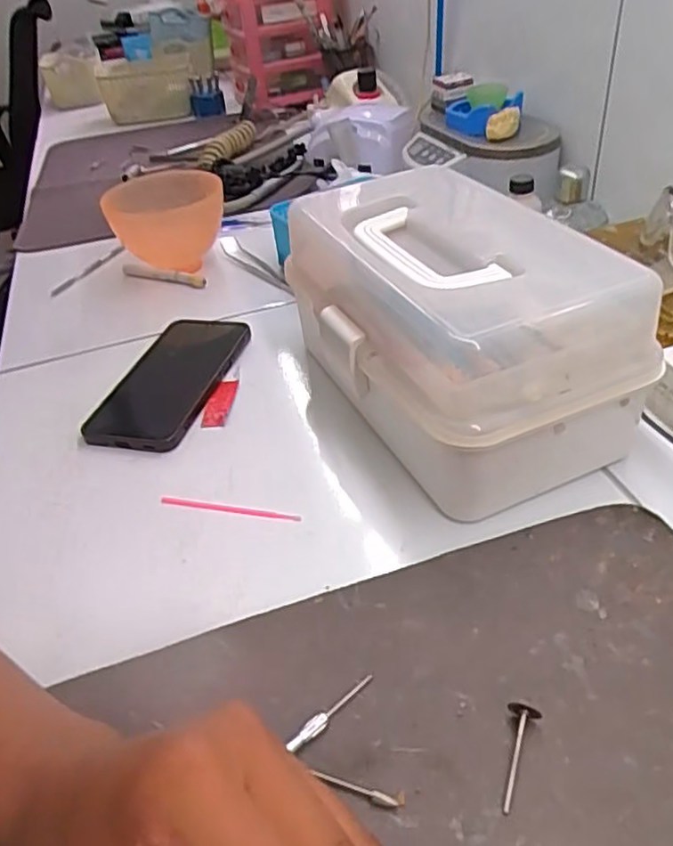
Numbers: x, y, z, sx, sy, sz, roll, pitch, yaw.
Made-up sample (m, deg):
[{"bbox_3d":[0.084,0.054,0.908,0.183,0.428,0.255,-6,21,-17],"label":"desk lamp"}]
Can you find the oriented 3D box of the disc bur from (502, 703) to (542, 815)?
[{"bbox_3d":[0.078,0.144,0.286,0.013,0.010,0.044,9,41,20],"label":"disc bur"}]

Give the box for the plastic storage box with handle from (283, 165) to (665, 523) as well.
[{"bbox_3d":[0.070,-0.067,0.457,0.153,0.127,0.252,-20,40,-15],"label":"plastic storage box with handle"}]

